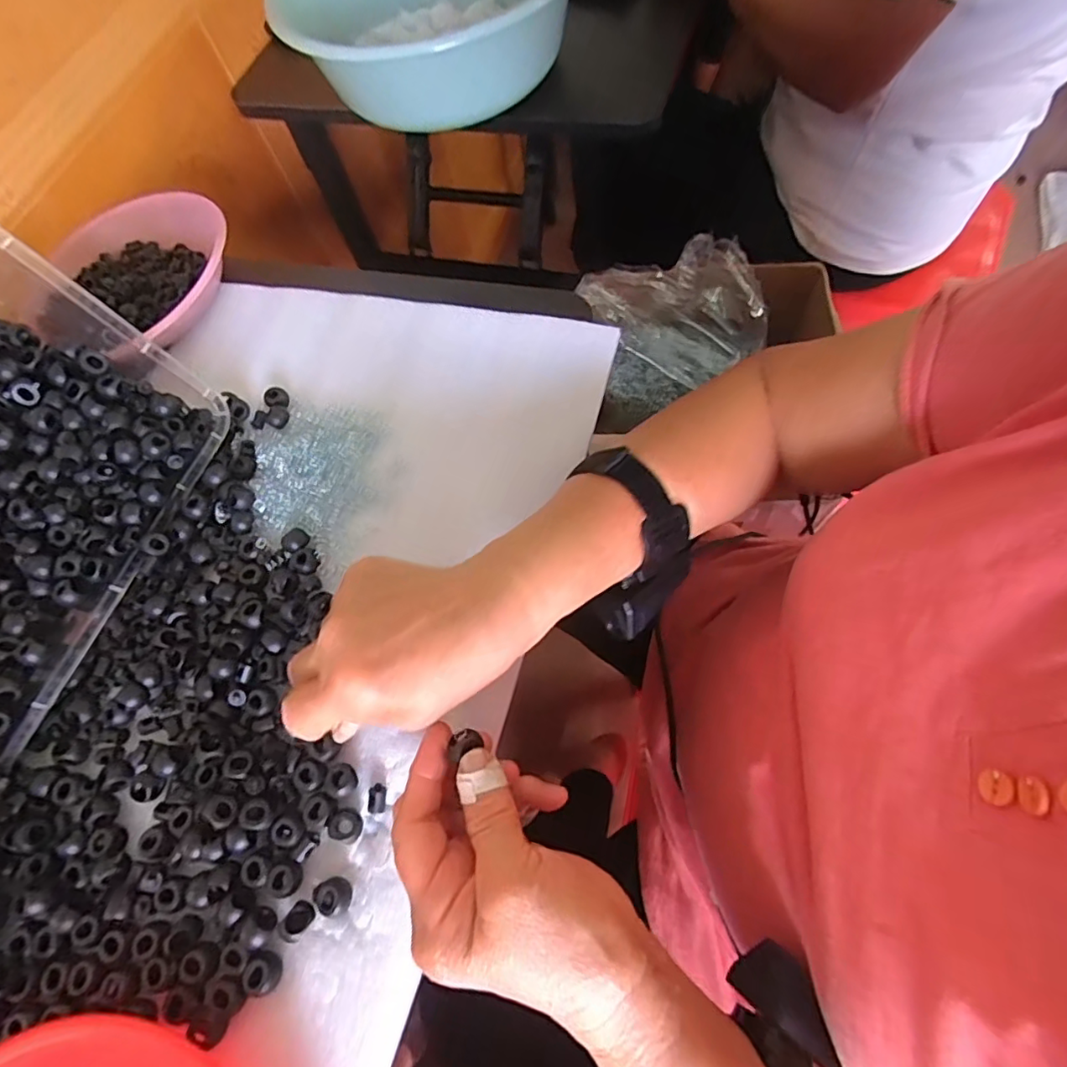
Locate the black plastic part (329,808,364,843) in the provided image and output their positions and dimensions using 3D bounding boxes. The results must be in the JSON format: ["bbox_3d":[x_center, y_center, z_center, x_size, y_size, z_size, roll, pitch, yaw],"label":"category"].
[{"bbox_3d":[-0.102,0.159,0.302,0.015,0.013,0.017,-42,68,-11],"label":"black plastic part"}]

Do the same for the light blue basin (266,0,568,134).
[{"bbox_3d":[-0.086,-0.502,0.530,0.257,0.107,0.282,-3,66,6],"label":"light blue basin"}]

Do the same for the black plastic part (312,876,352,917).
[{"bbox_3d":[-0.105,0.190,0.289,0.017,0.012,0.017,-3,66,6],"label":"black plastic part"}]

